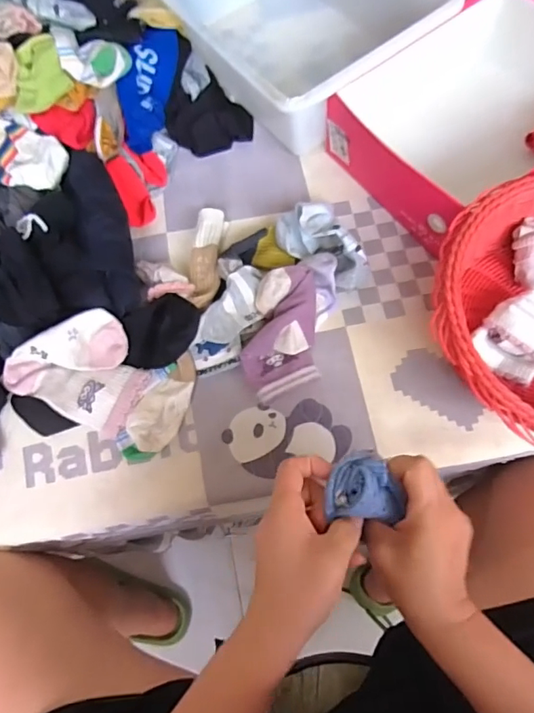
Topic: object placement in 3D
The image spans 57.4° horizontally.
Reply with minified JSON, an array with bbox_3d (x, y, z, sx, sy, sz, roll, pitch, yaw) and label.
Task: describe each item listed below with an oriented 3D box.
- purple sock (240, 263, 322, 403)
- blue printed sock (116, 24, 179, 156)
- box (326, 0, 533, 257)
[{"bbox_3d":[0.015,-0.027,0.549,0.082,0.046,0.144,-3,70,2],"label":"purple sock"},{"bbox_3d":[-0.149,-0.354,0.636,0.043,0.069,0.165,10,70,7],"label":"blue printed sock"},{"bbox_3d":[0.268,-0.295,0.598,0.320,0.093,0.247,-38,72,-11],"label":"box"}]

